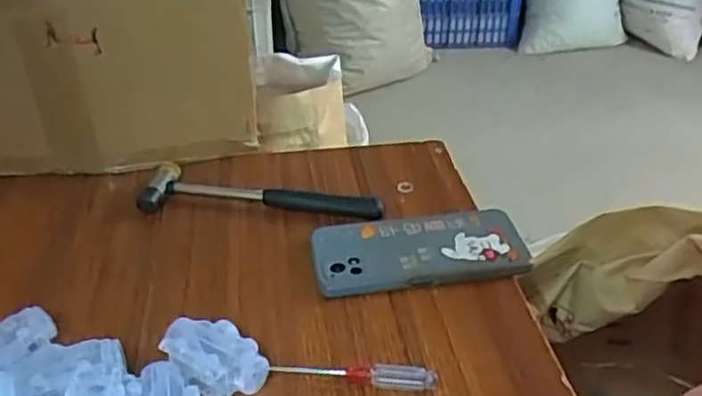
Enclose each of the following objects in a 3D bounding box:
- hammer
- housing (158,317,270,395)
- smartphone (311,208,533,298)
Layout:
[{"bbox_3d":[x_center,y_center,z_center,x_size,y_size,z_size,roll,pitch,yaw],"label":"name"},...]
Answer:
[{"bbox_3d":[-0.077,0.000,0.612,0.207,0.028,0.051,3,33,4],"label":"hammer"},{"bbox_3d":[-0.089,0.103,0.446,0.069,0.027,0.047,14,28,17],"label":"housing"},{"bbox_3d":[0.052,0.038,0.546,0.160,0.010,0.081,-6,38,-4],"label":"smartphone"}]

